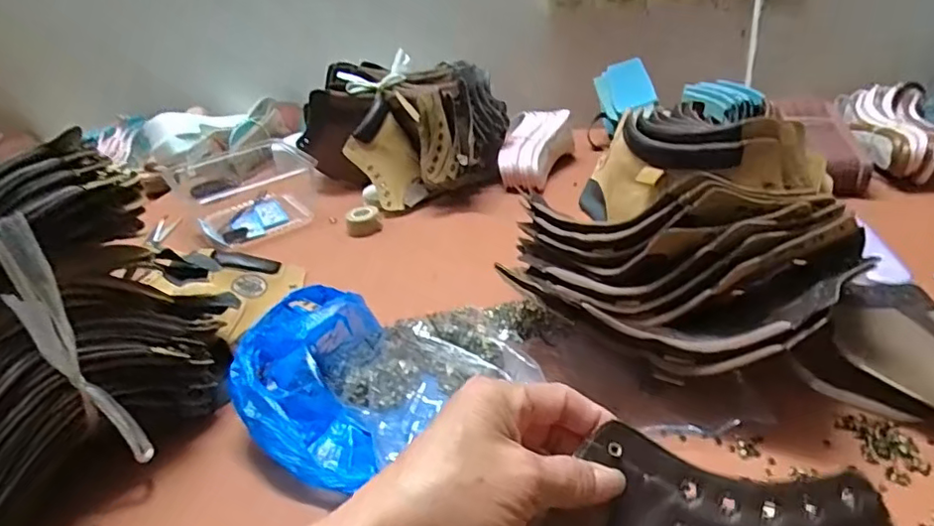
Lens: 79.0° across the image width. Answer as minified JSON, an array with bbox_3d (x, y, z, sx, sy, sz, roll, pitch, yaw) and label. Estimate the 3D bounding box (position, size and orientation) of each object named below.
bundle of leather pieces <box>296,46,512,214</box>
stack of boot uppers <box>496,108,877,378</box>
[{"bbox_3d":[-0.096,-0.215,0.906,0.289,0.171,0.226,19,40,38],"label":"bundle of leather pieces"},{"bbox_3d":[0.190,-0.031,0.543,0.291,0.128,0.310,13,36,31],"label":"stack of boot uppers"}]

